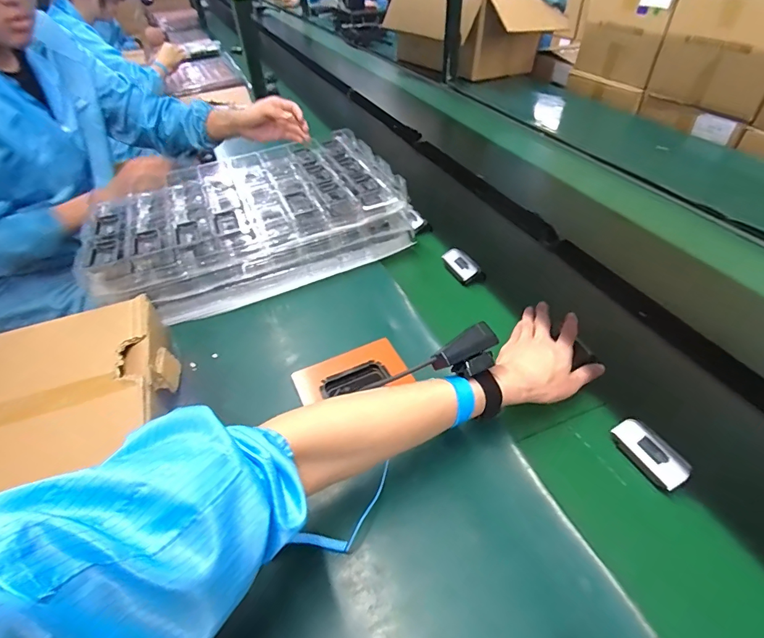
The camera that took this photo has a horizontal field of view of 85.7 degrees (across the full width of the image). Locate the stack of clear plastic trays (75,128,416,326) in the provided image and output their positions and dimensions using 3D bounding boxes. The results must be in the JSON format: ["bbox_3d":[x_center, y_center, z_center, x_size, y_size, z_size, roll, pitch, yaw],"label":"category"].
[{"bbox_3d":[-0.249,-0.193,0.777,0.520,0.138,0.336,-17,45,-15],"label":"stack of clear plastic trays"}]

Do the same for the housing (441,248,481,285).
[{"bbox_3d":[0.138,-0.091,0.707,0.042,0.023,0.073,-25,48,-22],"label":"housing"}]

